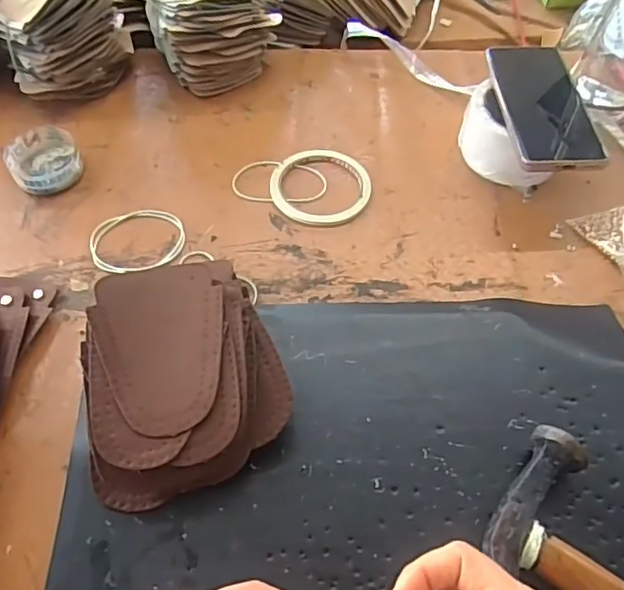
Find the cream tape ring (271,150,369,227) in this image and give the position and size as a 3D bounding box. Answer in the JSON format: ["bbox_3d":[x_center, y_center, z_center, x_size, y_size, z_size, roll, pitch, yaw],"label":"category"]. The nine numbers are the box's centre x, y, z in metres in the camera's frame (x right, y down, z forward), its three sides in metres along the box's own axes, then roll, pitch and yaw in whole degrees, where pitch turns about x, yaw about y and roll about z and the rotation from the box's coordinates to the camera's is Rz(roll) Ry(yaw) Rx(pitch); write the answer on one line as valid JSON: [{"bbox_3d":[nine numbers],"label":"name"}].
[{"bbox_3d":[0.009,-0.103,0.549,0.091,0.007,0.093,0,57,0],"label":"cream tape ring"}]

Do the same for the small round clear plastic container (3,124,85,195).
[{"bbox_3d":[-0.255,-0.127,0.553,0.063,0.024,0.069,0,57,0],"label":"small round clear plastic container"}]

